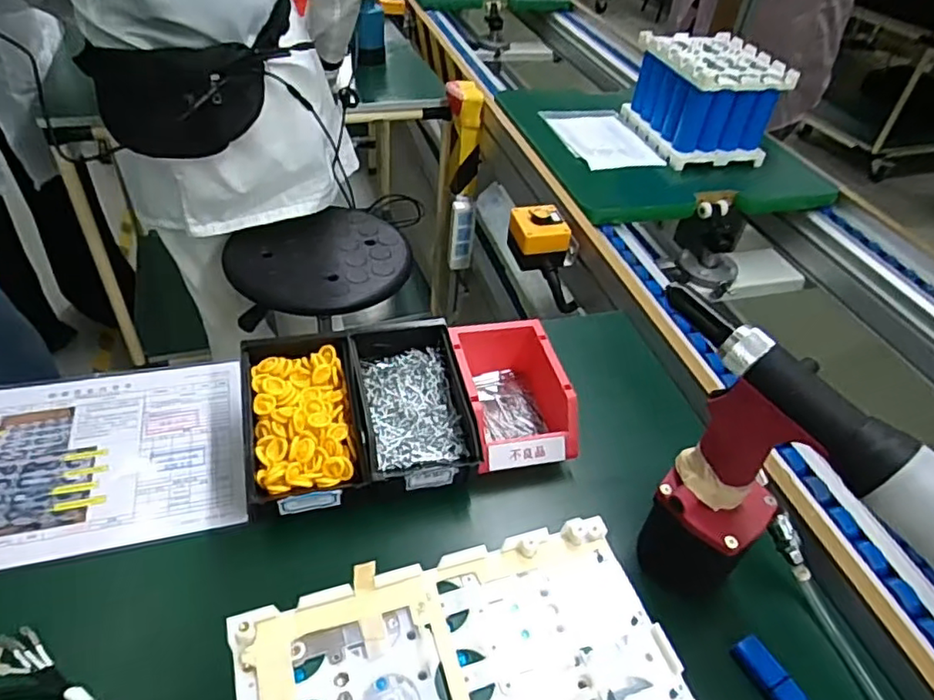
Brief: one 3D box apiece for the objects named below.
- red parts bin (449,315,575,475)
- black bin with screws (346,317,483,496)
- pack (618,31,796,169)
[{"bbox_3d":[0.046,0.052,0.649,0.106,0.074,0.150,-5,44,-12],"label":"red parts bin"},{"bbox_3d":[-0.058,0.044,0.621,0.104,0.060,0.194,-7,45,-14],"label":"black bin with screws"},{"bbox_3d":[0.426,-0.459,1.121,0.182,0.157,0.233,-6,44,-13],"label":"pack"}]

